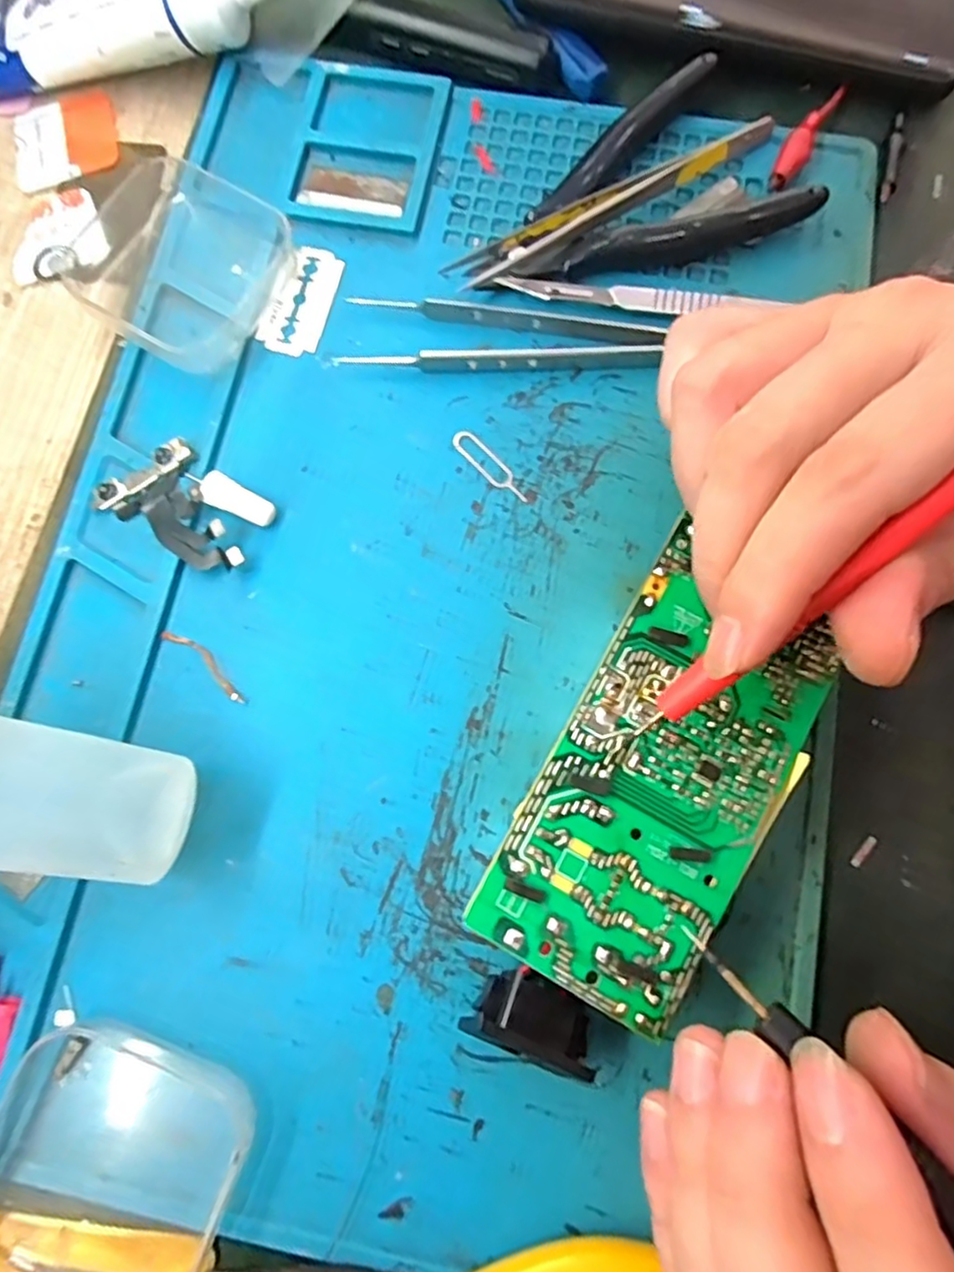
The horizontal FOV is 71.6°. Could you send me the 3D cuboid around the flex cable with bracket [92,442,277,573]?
[{"bbox_3d":[-0.094,-0.042,0.214,0.053,0.009,0.031,32,80,8],"label":"flex cable with bracket"}]

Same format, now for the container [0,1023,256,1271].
[{"bbox_3d":[-0.098,0.139,0.169,0.066,0.017,0.059,19,79,5],"label":"container"}]

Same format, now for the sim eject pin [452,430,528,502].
[{"bbox_3d":[0.005,-0.056,0.218,0.008,0.004,0.033,-43,80,-7],"label":"sim eject pin"}]

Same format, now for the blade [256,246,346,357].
[{"bbox_3d":[-0.061,-0.119,0.233,0.021,0.004,0.042,18,79,5],"label":"blade"}]

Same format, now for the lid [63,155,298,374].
[{"bbox_3d":[-0.104,-0.131,0.234,0.072,0.013,0.066,34,81,8],"label":"lid"}]

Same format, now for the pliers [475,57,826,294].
[{"bbox_3d":[0.051,-0.154,0.232,0.109,0.013,0.073,-26,78,-4],"label":"pliers"}]

